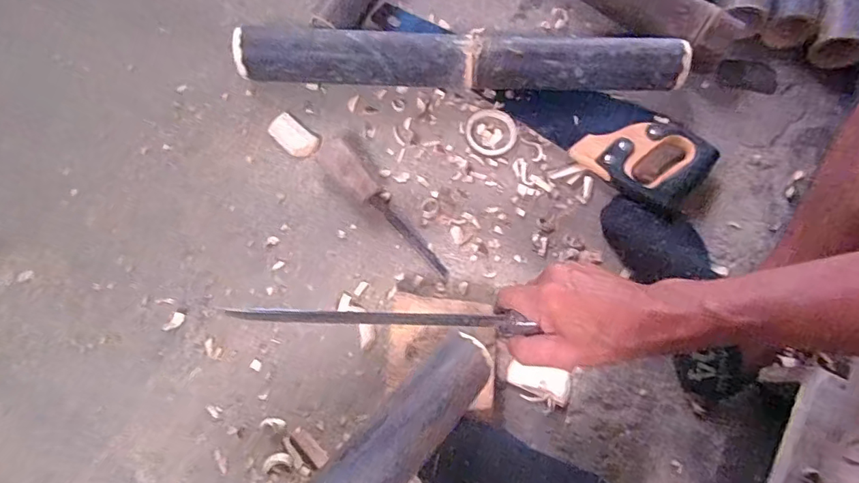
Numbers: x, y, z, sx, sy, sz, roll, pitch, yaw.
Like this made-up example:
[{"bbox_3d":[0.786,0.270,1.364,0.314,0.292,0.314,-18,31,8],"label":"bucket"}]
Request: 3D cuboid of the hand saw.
[{"bbox_3d":[0.124,-0.191,0.642,0.458,0.044,0.130,29,75,6],"label":"hand saw"}]

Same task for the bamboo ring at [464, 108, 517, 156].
[{"bbox_3d":[0.076,-0.138,0.644,0.065,0.007,0.061,1,74,-2],"label":"bamboo ring"}]

